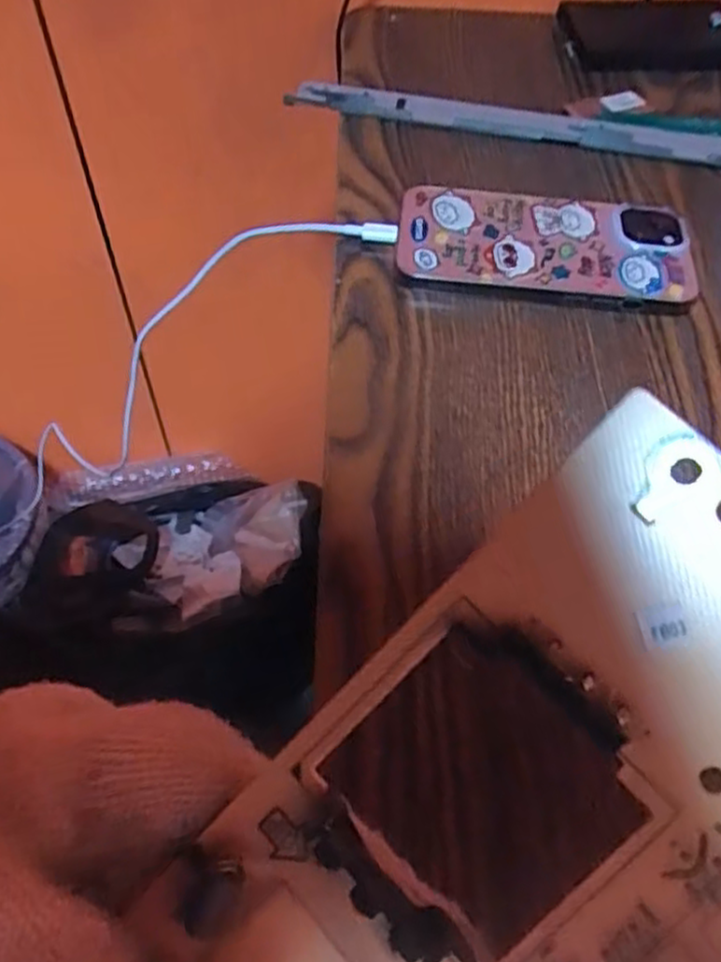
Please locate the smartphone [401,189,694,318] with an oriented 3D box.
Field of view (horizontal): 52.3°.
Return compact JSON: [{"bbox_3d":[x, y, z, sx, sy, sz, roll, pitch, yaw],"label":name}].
[{"bbox_3d":[0.089,-0.111,0.351,0.138,0.015,0.067,3,55,-1],"label":"smartphone"}]

